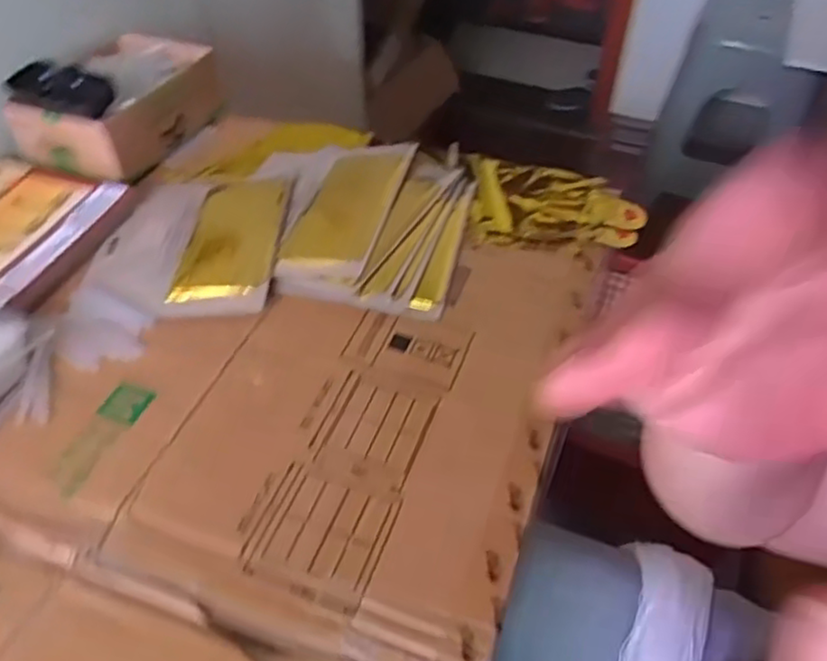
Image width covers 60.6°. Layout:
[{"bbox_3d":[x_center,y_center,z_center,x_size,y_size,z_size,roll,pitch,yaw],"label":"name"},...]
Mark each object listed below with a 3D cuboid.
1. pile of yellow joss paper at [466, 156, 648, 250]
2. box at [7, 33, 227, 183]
[{"bbox_3d":[0.143,-0.125,0.697,0.168,0.014,0.129,6,46,2],"label":"pile of yellow joss paper"},{"bbox_3d":[-0.298,-0.238,0.734,0.120,0.077,0.188,21,48,16],"label":"box"}]

